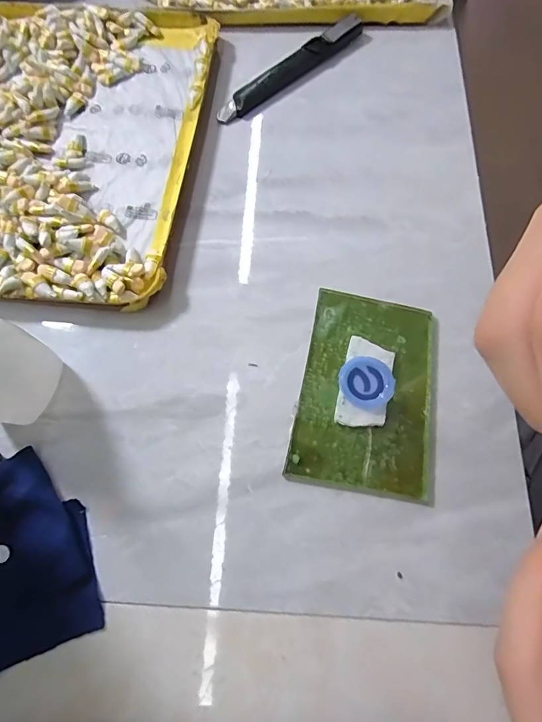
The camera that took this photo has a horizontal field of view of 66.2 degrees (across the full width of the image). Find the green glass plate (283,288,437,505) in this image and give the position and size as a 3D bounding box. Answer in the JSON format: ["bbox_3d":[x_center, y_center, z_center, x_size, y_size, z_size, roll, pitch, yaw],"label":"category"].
[{"bbox_3d":[0.052,0.014,0.217,0.070,0.009,0.103,12,72,3],"label":"green glass plate"}]

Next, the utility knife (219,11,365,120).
[{"bbox_3d":[0.014,-0.209,0.295,0.129,0.010,0.017,-40,77,-12],"label":"utility knife"}]

